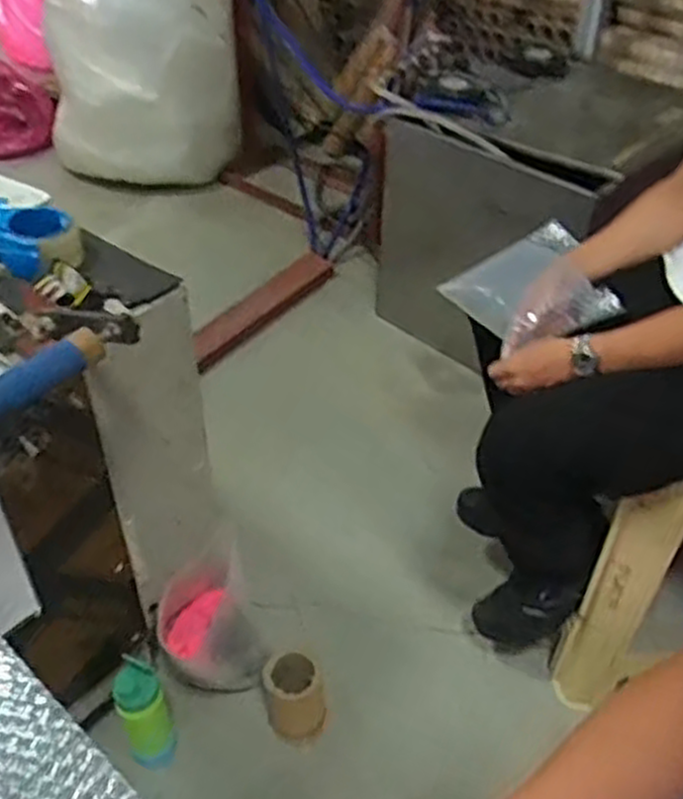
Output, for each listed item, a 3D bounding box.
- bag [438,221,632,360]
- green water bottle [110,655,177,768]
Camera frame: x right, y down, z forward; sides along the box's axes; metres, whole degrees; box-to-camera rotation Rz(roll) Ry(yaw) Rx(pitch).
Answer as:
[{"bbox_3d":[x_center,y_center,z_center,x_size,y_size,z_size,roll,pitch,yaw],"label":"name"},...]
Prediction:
[{"bbox_3d":[0.314,-0.177,1.254,0.232,0.095,0.220,-23,55,-10],"label":"bag"},{"bbox_3d":[-0.314,0.504,1.269,0.077,0.232,0.079,1,41,-1],"label":"green water bottle"}]

